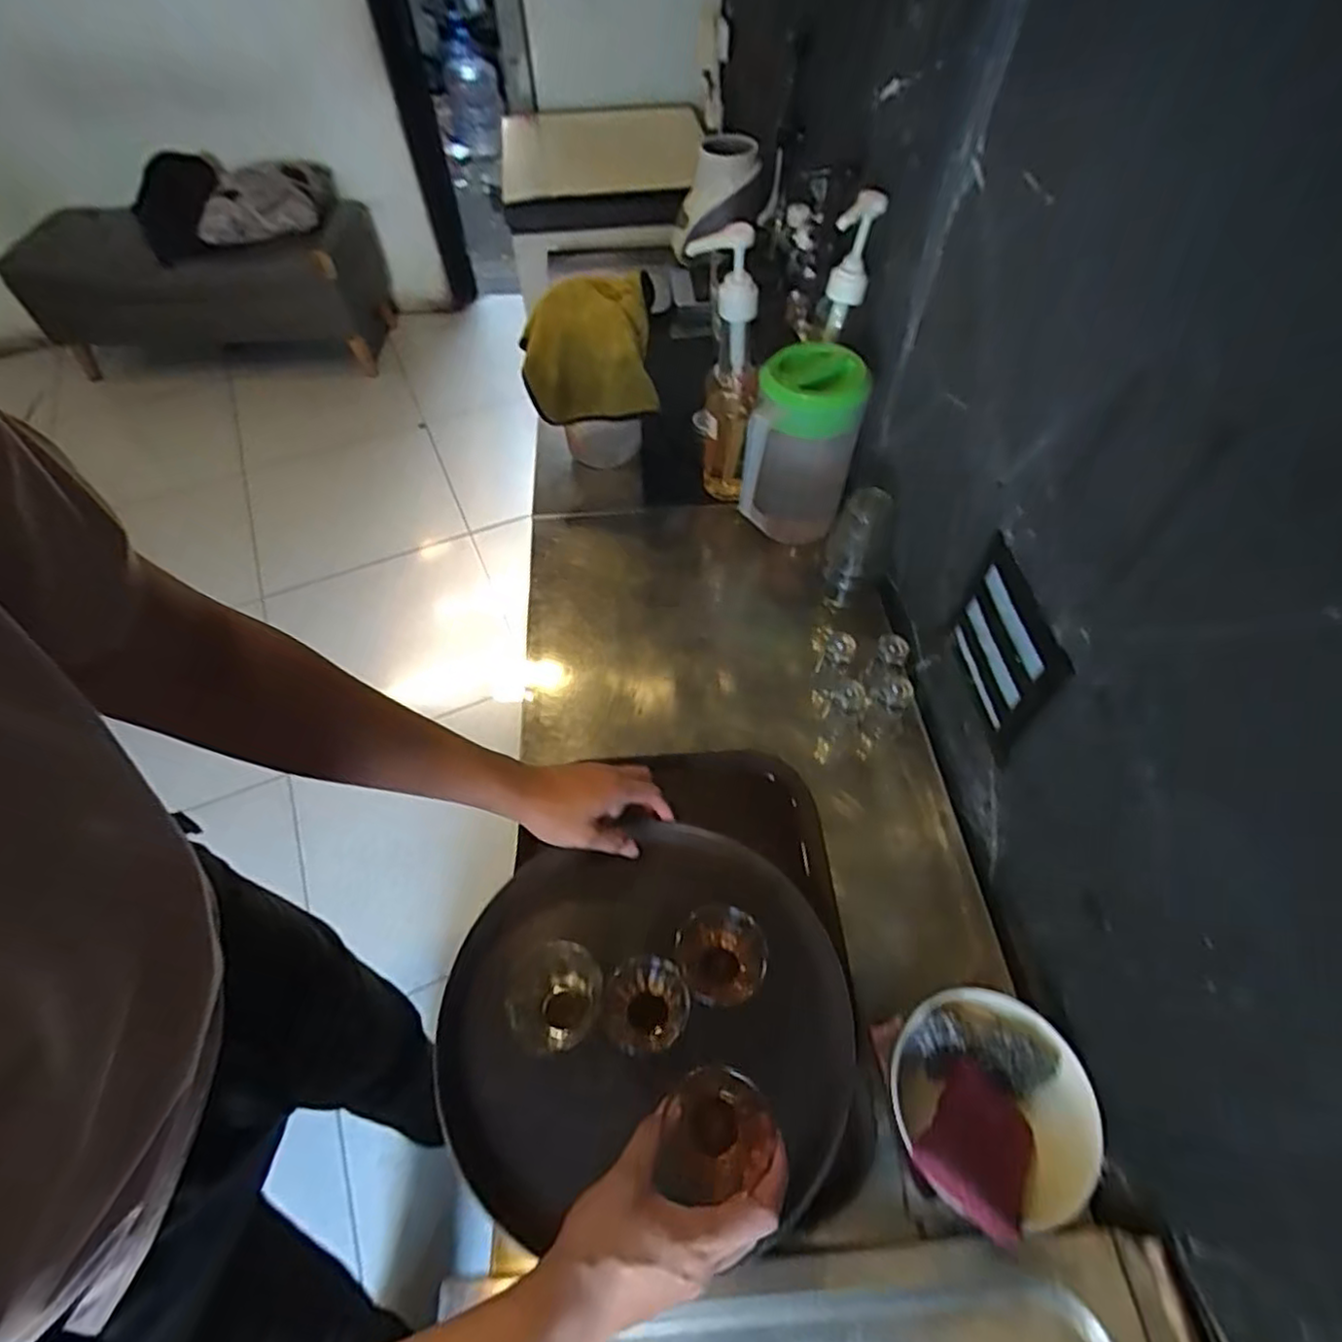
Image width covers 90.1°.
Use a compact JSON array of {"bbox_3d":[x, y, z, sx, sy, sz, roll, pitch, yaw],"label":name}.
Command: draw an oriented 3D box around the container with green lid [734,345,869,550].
[{"bbox_3d":[0.166,-0.272,0.858,0.122,0.234,0.116,10,56,9],"label":"container with green lid"}]

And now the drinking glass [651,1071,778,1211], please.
[{"bbox_3d":[0.031,0.330,0.479,0.066,0.090,0.078,23,59,17],"label":"drinking glass"}]

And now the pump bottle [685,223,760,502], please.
[{"bbox_3d":[0.068,-0.380,0.857,0.080,0.340,0.090,5,55,5],"label":"pump bottle"}]

